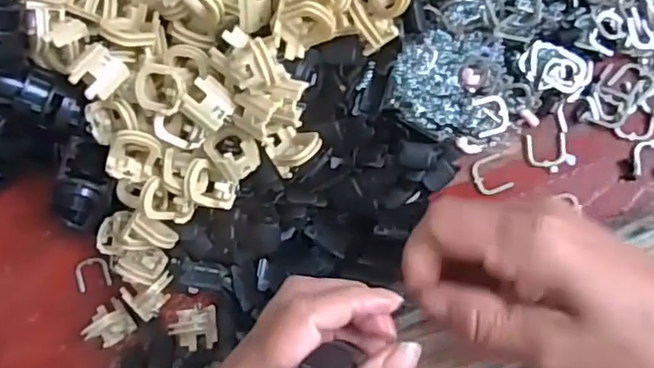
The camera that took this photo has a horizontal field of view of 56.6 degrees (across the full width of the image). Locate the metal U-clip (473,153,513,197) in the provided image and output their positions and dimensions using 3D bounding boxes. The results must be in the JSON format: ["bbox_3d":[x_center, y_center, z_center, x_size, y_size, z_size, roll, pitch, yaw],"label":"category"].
[{"bbox_3d":[0.083,-0.004,0.307,0.017,0.004,0.019,-25,86,7],"label":"metal U-clip"}]

